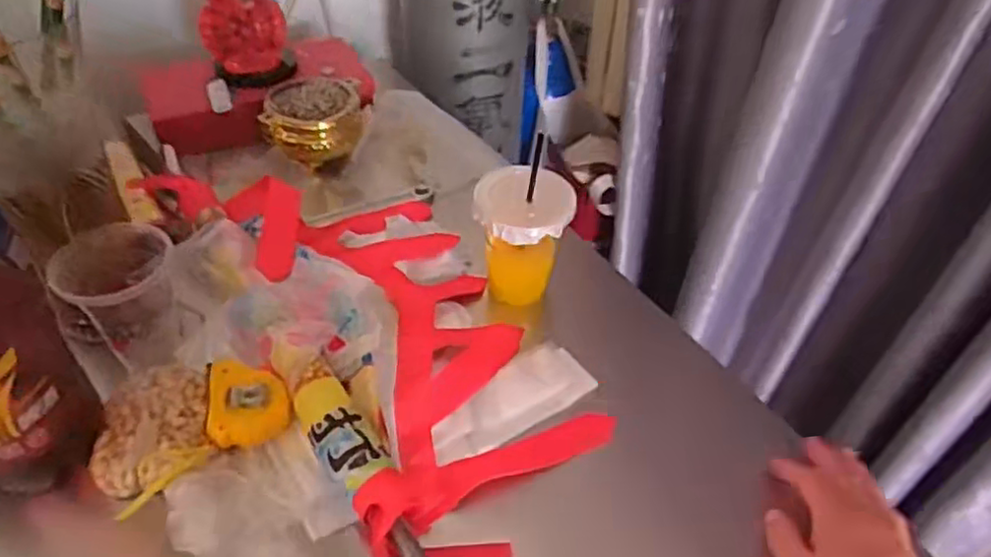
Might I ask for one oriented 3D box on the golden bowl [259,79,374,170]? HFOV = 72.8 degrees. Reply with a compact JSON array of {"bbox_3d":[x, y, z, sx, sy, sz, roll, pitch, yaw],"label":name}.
[{"bbox_3d":[-0.223,-0.192,0.861,0.117,0.087,0.105,2,44,0],"label":"golden bowl"}]

